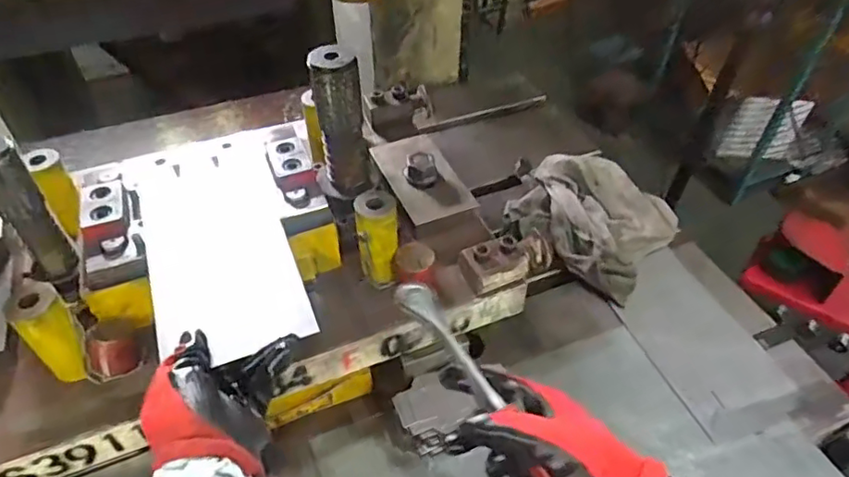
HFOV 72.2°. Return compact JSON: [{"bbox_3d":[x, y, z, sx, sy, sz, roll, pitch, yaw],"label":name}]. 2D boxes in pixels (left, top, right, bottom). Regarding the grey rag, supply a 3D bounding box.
[{"bbox_3d":[0.230,-0.039,0.815,0.181,0.065,0.227,-34,53,-29],"label":"grey rag"}]

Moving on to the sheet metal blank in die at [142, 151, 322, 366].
[{"bbox_3d":[-0.188,0.009,0.533,0.120,0.006,0.242,-16,48,-15],"label":"sheet metal blank in die"}]

